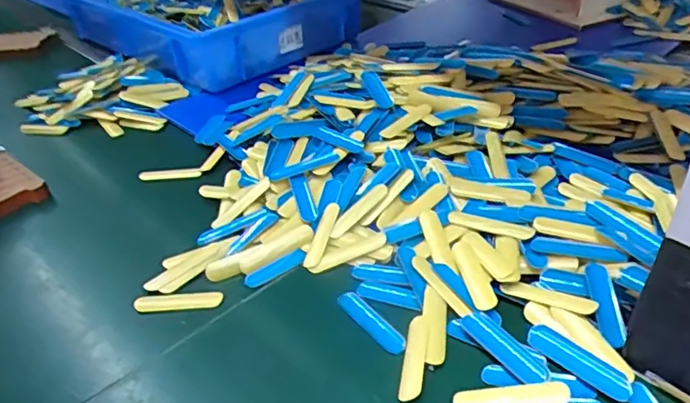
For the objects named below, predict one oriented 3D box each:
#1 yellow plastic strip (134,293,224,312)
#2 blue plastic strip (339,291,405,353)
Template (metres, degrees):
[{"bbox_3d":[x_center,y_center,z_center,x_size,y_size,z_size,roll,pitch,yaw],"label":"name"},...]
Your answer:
[{"bbox_3d":[-0.120,0.071,0.406,0.061,0.004,0.014,-6,36,0],"label":"yellow plastic strip"},{"bbox_3d":[0.017,0.079,0.377,0.018,0.004,0.061,-27,41,-27],"label":"blue plastic strip"}]

